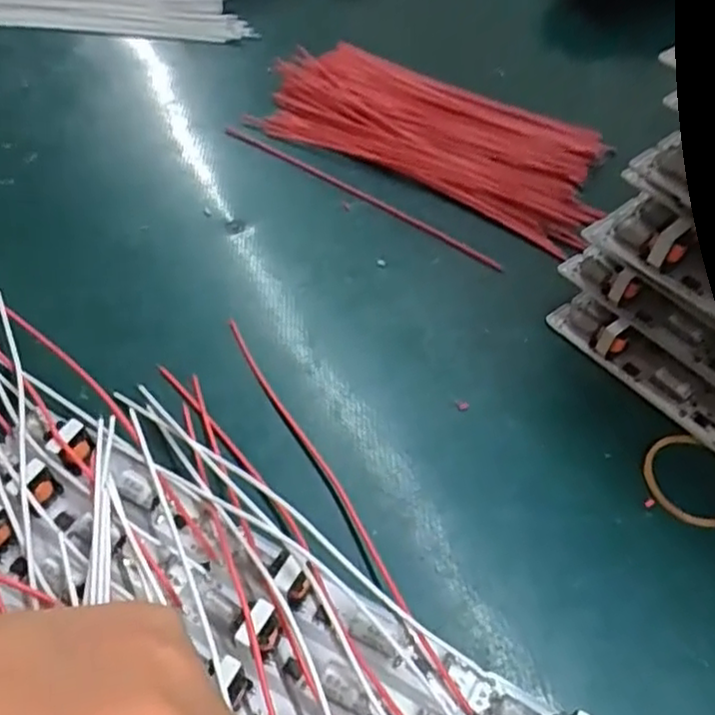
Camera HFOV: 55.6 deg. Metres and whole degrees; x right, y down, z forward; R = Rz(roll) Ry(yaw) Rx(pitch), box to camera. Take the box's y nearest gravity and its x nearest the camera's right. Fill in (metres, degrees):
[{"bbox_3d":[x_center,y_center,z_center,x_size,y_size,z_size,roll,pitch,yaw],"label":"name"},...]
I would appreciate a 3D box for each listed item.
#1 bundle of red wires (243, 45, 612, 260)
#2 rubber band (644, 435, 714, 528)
[{"bbox_3d":[0.035,-0.103,0.310,0.157,0.009,0.078,28,56,18],"label":"bundle of red wires"},{"bbox_3d":[0.104,0.038,0.208,0.031,0.004,0.030,2,52,-2],"label":"rubber band"}]

